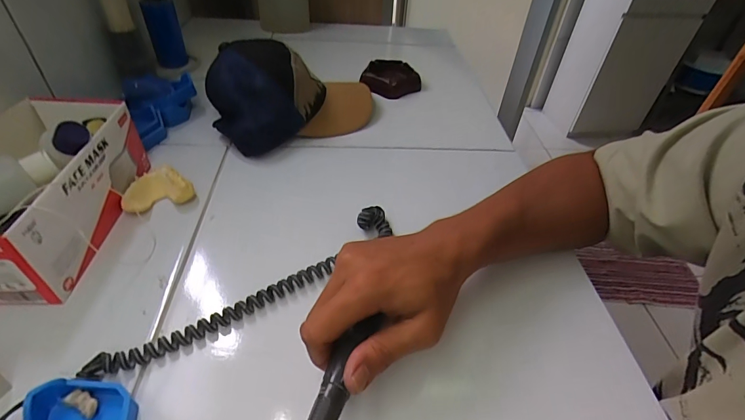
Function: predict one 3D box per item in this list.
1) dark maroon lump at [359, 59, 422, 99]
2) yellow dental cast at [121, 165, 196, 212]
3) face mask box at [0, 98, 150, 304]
[{"bbox_3d":[0.034,-0.232,0.674,0.100,0.026,0.111,6,42,2],"label":"dark maroon lump"},{"bbox_3d":[-0.237,-0.023,0.424,0.069,0.025,0.048,-20,48,-24],"label":"yellow dental cast"},{"bbox_3d":[-0.314,-0.023,0.371,0.124,0.088,0.207,1,43,-4],"label":"face mask box"}]

